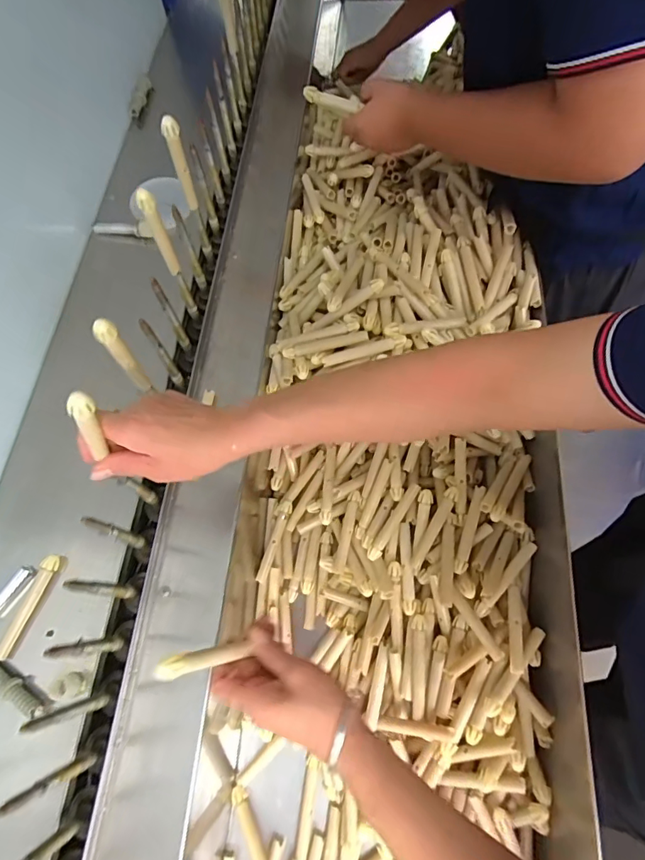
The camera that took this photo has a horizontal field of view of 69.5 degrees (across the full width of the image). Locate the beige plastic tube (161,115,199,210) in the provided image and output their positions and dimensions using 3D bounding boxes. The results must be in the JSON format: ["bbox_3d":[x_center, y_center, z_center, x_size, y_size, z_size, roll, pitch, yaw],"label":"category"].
[{"bbox_3d":[-0.161,-0.304,0.538,0.018,0.117,0.020,-21,67,-6],"label":"beige plastic tube"}]

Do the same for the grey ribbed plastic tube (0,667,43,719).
[{"bbox_3d":[-0.332,0.265,0.488,0.096,0.026,0.016,31,72,15],"label":"grey ribbed plastic tube"}]

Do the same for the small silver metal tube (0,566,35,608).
[{"bbox_3d":[-0.352,0.181,0.522,0.013,0.020,0.066,29,71,14],"label":"small silver metal tube"}]

